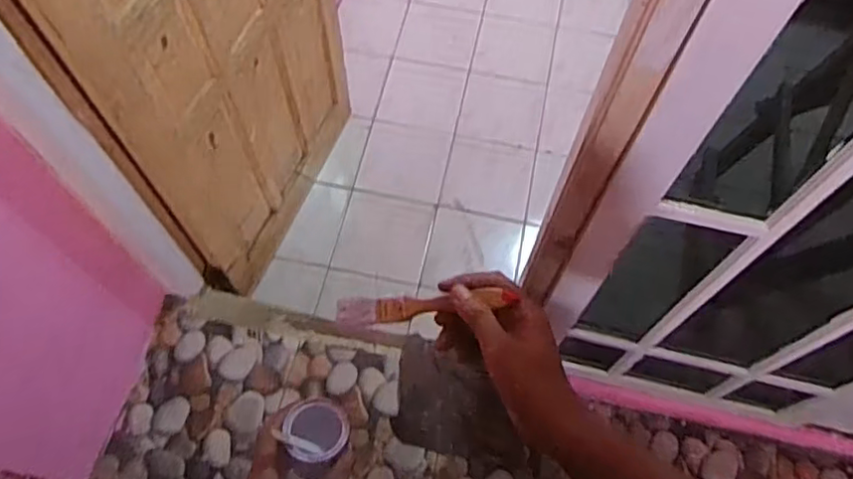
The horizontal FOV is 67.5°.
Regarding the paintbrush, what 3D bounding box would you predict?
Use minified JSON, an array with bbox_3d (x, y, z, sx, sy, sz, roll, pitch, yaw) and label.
[{"bbox_3d":[-0.009,0.056,0.539,0.160,0.016,0.025,-9,62,25],"label":"paintbrush"}]

